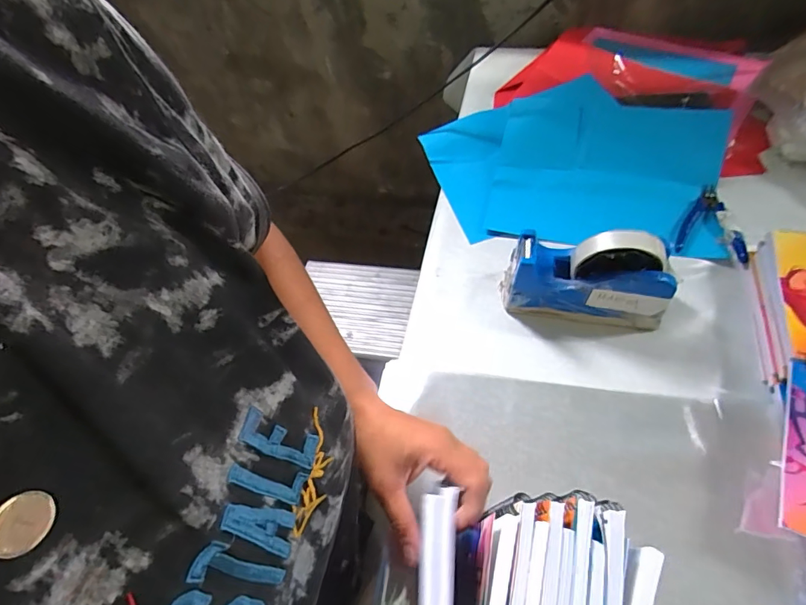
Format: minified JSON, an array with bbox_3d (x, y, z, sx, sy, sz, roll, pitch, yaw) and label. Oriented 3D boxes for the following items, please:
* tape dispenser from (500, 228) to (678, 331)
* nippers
[{"bbox_3d":[0.193,-0.030,0.453,0.159,0.109,0.054,11,60,6],"label":"tape dispenser"},{"bbox_3d":[0.374,-0.097,0.526,0.072,0.020,0.116,23,62,12],"label":"nippers"}]

